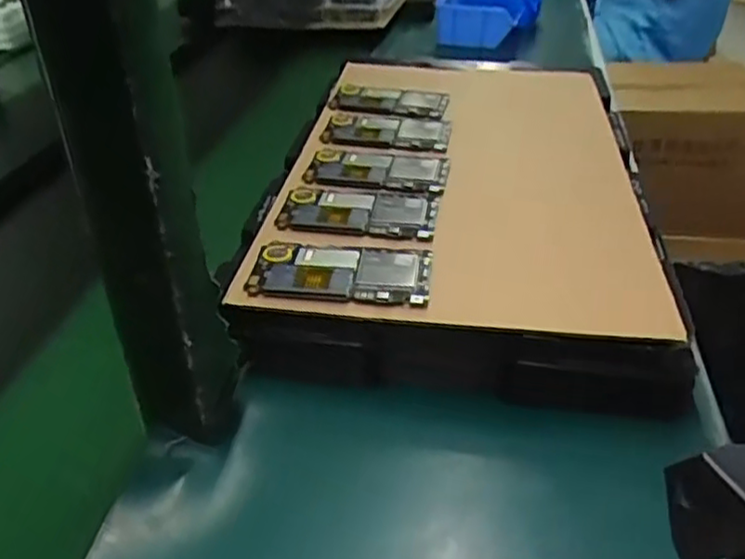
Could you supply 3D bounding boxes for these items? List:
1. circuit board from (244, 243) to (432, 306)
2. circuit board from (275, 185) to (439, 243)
[{"bbox_3d":[-0.022,-0.006,0.486,0.122,0.014,0.065,6,34,4],"label":"circuit board"},{"bbox_3d":[-0.012,-0.055,0.552,0.122,0.014,0.069,2,34,7],"label":"circuit board"}]

